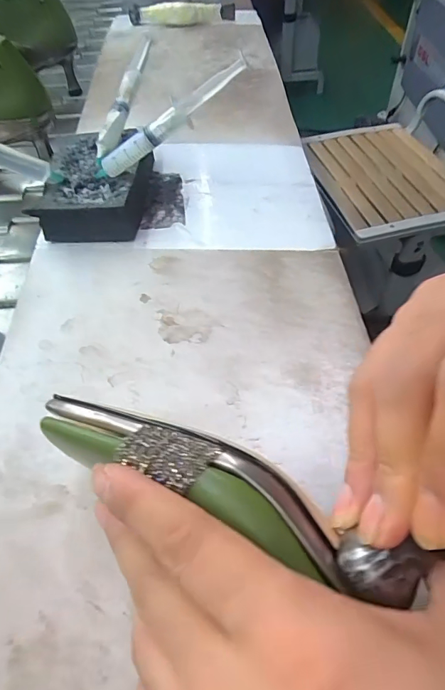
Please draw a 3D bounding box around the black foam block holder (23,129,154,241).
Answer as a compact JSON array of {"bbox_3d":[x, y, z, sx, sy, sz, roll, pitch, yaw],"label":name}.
[{"bbox_3d":[-0.110,-0.143,0.387,0.087,0.036,0.130,-2,51,0],"label":"black foam block holder"}]

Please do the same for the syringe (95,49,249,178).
[{"bbox_3d":[-0.043,-0.169,0.334,0.145,0.018,0.013,-26,47,24],"label":"syringe"}]

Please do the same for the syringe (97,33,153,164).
[{"bbox_3d":[-0.092,-0.229,0.403,0.019,0.020,0.140,12,74,11],"label":"syringe"}]

